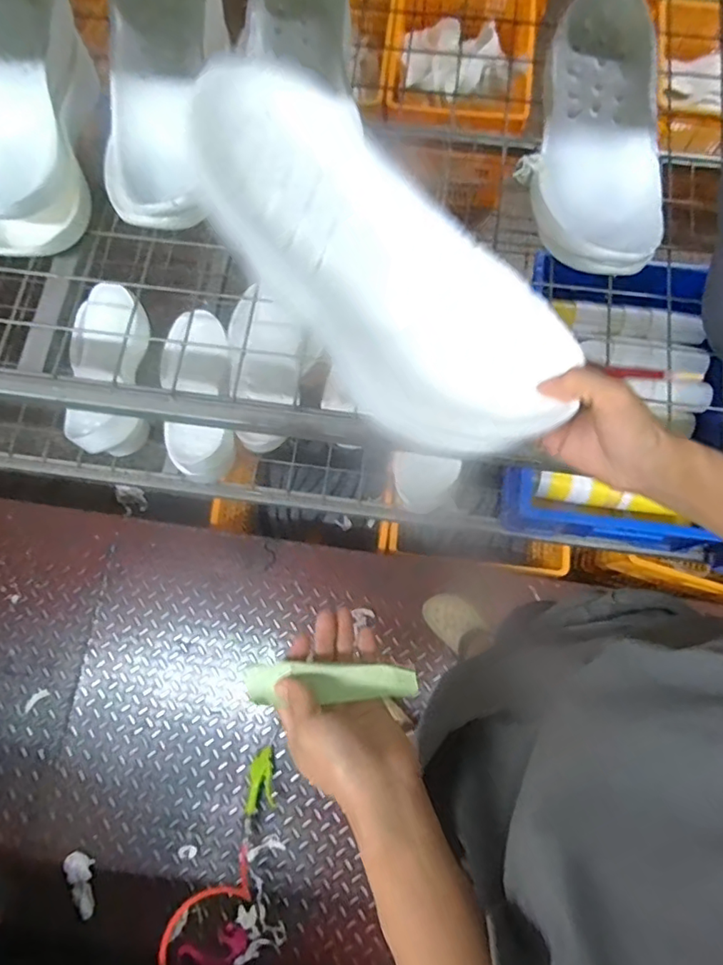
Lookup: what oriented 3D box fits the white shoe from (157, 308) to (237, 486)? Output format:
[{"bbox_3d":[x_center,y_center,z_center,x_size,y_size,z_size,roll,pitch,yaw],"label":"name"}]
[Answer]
[{"bbox_3d":[-0.283,-0.158,0.982,0.117,0.094,0.300,-3,76,0],"label":"white shoe"}]

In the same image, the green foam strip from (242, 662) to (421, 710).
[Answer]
[{"bbox_3d":[-0.021,0.150,0.413,0.127,0.009,0.028,2,75,-4],"label":"green foam strip"}]

